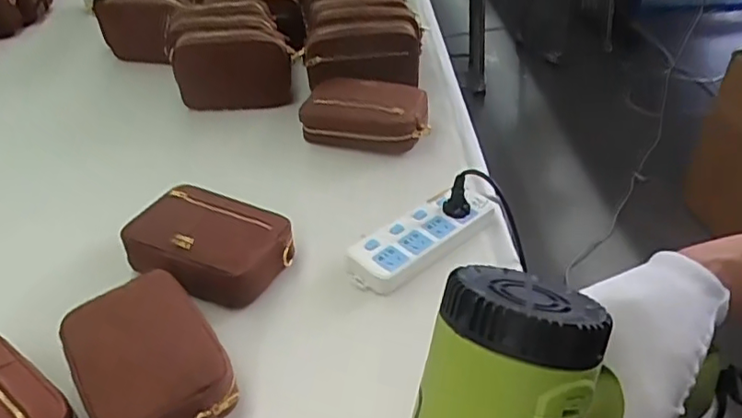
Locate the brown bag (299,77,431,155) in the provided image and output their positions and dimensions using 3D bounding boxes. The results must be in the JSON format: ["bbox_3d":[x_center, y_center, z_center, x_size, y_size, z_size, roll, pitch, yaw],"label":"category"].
[{"bbox_3d":[0.000,-0.144,0.926,0.184,0.073,0.108,10,40,17],"label":"brown bag"}]

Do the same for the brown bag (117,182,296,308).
[{"bbox_3d":[-0.190,0.044,0.723,0.182,0.073,0.127,15,42,22],"label":"brown bag"}]

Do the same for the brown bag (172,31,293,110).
[{"bbox_3d":[-0.227,-0.222,0.966,0.182,0.134,0.061,-2,38,2],"label":"brown bag"}]

